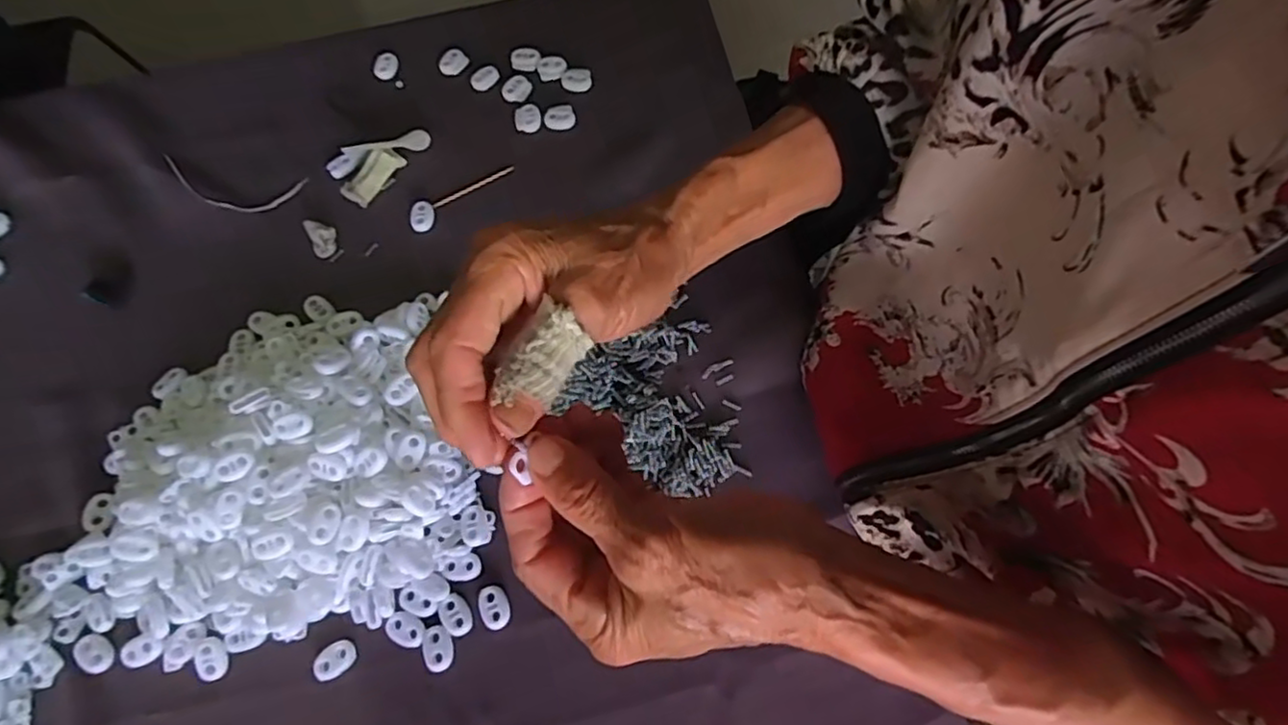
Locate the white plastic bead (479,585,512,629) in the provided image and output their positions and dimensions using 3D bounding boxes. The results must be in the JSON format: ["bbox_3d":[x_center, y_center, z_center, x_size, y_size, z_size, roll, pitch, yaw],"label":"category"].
[{"bbox_3d":[-0.081,0.132,0.366,0.016,0.004,0.022,-18,69,-5],"label":"white plastic bead"}]

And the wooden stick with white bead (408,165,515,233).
[{"bbox_3d":[-0.127,-0.117,0.474,0.081,0.004,0.021,-27,70,-8],"label":"wooden stick with white bead"}]

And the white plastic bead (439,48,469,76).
[{"bbox_3d":[-0.147,-0.231,0.517,0.018,0.006,0.020,39,75,16],"label":"white plastic bead"}]

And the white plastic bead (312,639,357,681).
[{"bbox_3d":[-0.167,0.160,0.364,0.023,0.004,0.016,-29,70,-9],"label":"white plastic bead"}]

